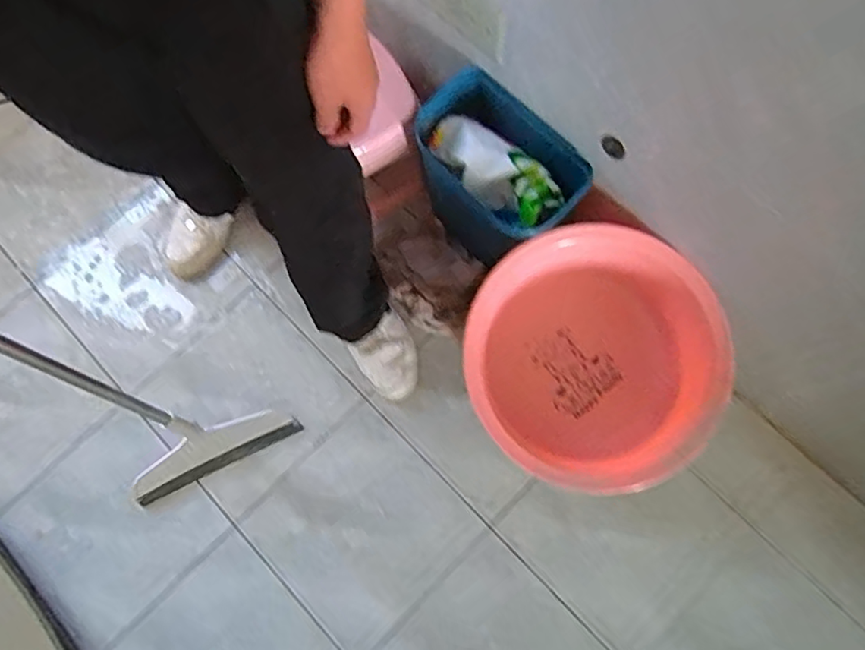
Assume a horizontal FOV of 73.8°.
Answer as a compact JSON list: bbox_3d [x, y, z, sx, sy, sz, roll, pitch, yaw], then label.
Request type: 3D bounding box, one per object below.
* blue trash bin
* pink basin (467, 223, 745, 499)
[{"bbox_3d":[0.096,-0.233,0.938,0.157,0.216,0.267,-35,77,-6],"label":"blue trash bin"},{"bbox_3d":[0.247,0.048,0.863,0.410,0.156,0.353,-5,87,-10],"label":"pink basin"}]

